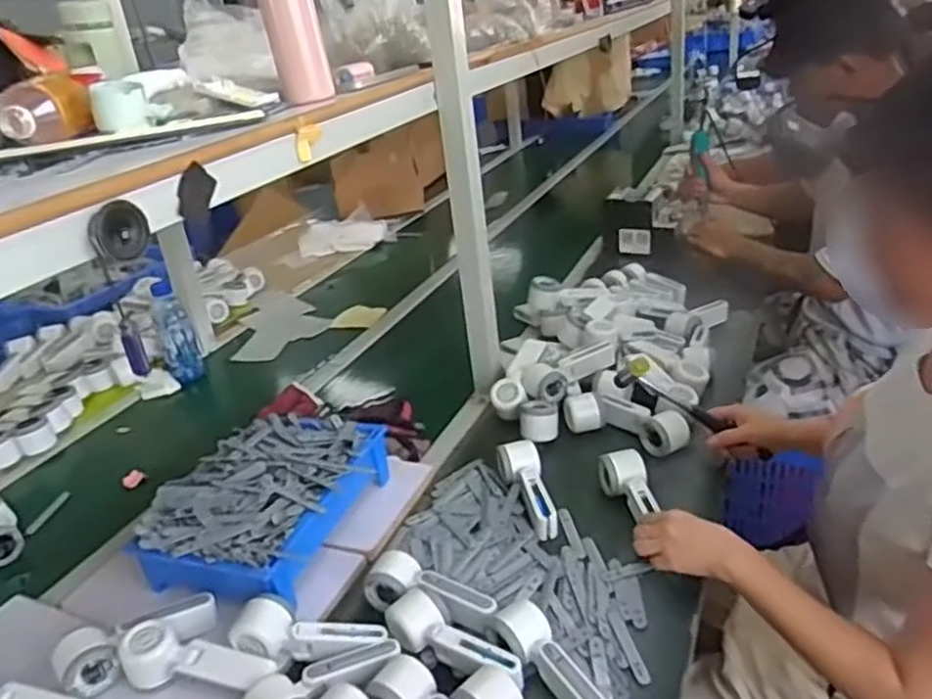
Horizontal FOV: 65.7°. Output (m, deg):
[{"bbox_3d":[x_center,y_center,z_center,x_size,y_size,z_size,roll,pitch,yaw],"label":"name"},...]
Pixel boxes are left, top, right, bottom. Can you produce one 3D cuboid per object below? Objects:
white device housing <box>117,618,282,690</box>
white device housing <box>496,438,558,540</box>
[{"bbox_3d":[-0.290,0.330,0.770,0.159,0.048,0.053,2,27,17],"label":"white device housing"},{"bbox_3d":[0.085,0.192,1.014,0.056,0.051,0.162,-9,26,-4],"label":"white device housing"}]

